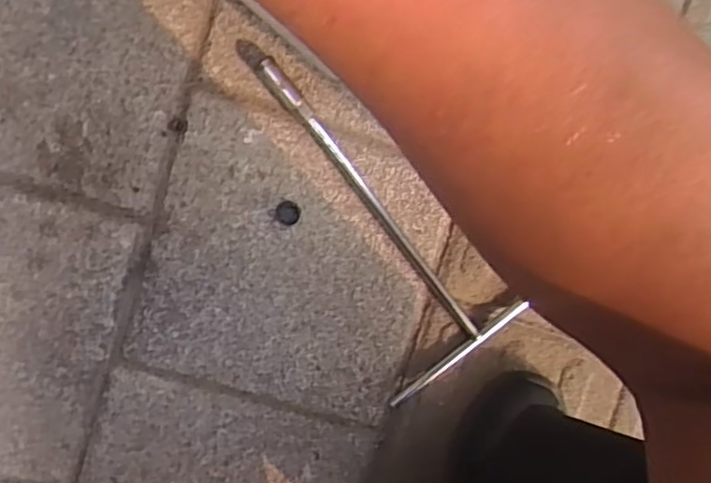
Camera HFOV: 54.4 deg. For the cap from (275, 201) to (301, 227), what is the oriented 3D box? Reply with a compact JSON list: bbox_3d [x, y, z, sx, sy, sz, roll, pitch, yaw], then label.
[{"bbox_3d":[-0.059,-0.025,0.606,0.022,0.010,0.021,-1,96,-8],"label":"cap"}]

